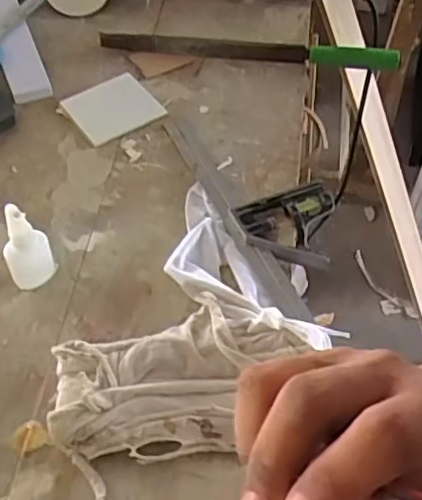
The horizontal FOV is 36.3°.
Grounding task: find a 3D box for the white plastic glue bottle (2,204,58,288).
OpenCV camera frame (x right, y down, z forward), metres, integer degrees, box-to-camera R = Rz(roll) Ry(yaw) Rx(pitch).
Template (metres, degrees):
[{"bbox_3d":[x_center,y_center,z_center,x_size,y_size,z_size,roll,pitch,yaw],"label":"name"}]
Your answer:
[{"bbox_3d":[-0.161,-0.002,0.564,0.040,0.100,0.019,-19,56,-16],"label":"white plastic glue bottle"}]

